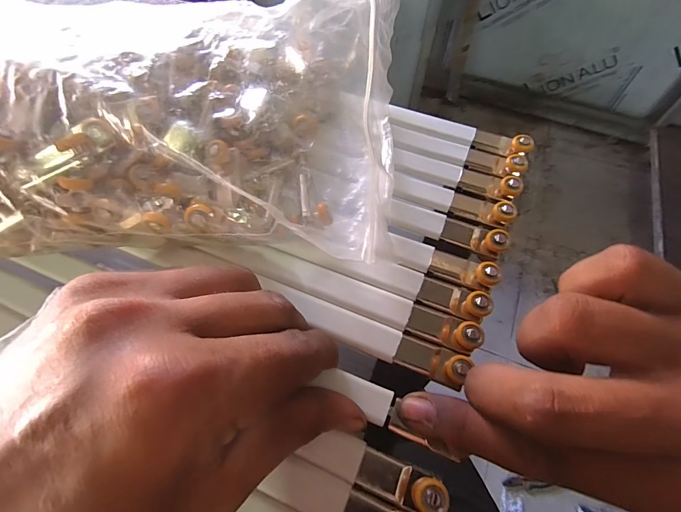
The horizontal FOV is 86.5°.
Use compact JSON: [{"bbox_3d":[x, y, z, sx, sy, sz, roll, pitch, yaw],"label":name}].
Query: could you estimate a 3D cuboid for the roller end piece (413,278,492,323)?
[{"bbox_3d":[0.057,0.022,0.181,0.034,0.006,0.016,16,61,28],"label":"roller end piece"}]

